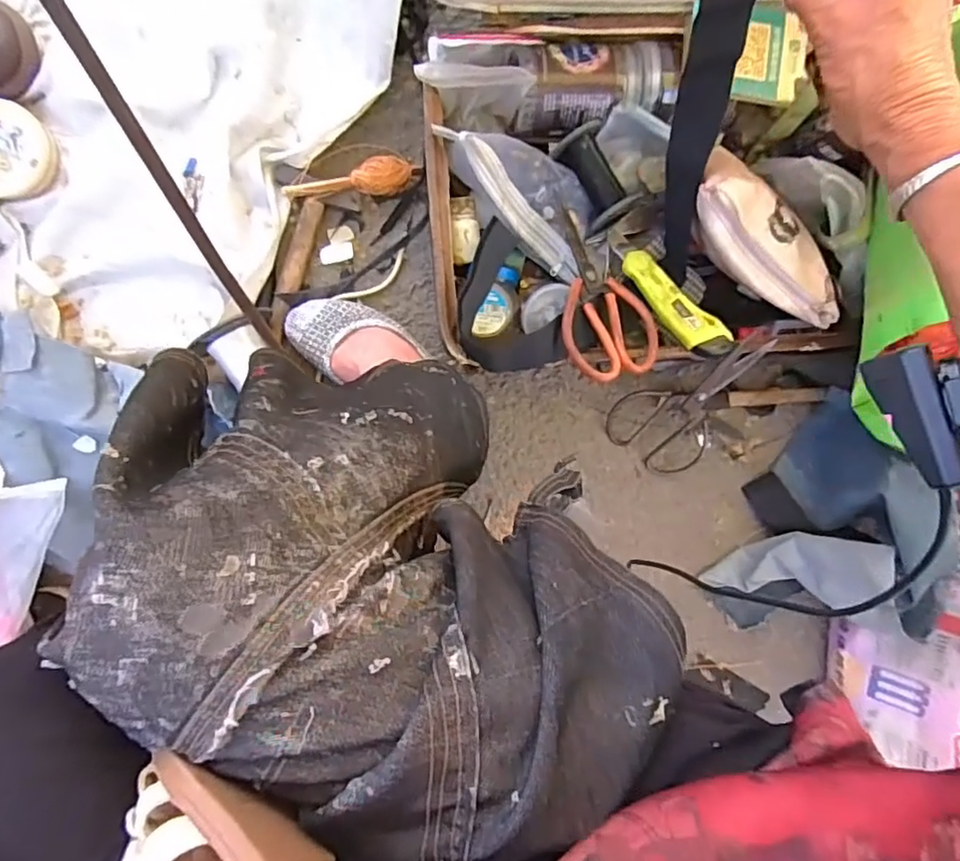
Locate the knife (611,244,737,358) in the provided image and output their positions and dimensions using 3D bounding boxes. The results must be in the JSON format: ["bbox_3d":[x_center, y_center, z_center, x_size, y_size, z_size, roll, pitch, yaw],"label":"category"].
[{"bbox_3d":[0.201,-0.137,0.638,0.045,0.020,0.159,-40,79,-1],"label":"knife"}]

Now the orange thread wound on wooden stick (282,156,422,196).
[{"bbox_3d":[-0.140,-0.279,0.667,0.143,0.040,0.039,-7,93,-4],"label":"orange thread wound on wooden stick"}]

